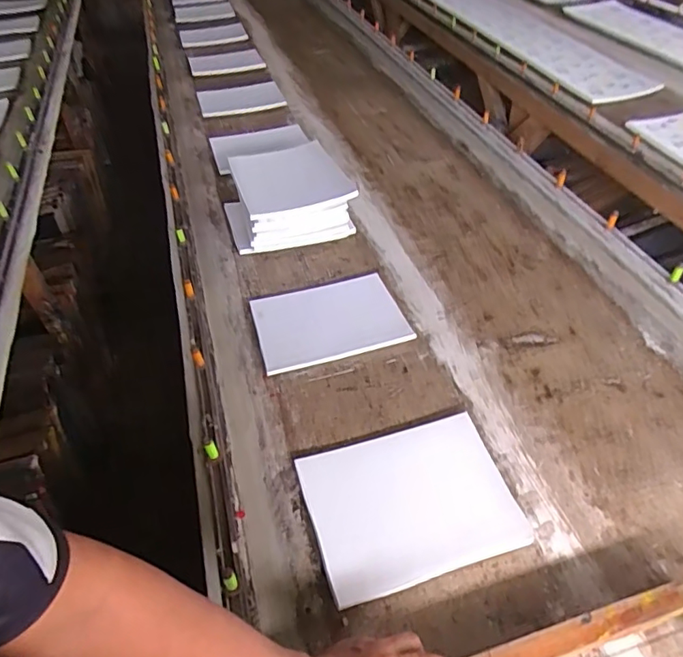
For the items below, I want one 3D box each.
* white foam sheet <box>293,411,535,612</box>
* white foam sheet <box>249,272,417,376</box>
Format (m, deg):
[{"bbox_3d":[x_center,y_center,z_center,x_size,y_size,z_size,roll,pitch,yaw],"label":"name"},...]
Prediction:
[{"bbox_3d":[0.096,0.240,0.745,0.276,0.017,0.220,-13,45,-13],"label":"white foam sheet"},{"bbox_3d":[-0.026,-0.015,1.020,0.275,0.020,0.199,-14,46,-11],"label":"white foam sheet"}]

